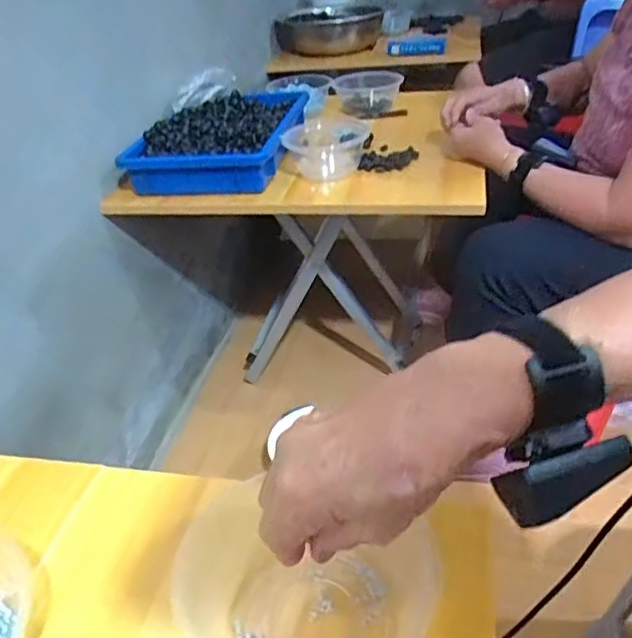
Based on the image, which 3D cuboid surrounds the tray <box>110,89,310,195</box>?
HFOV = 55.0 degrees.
[{"bbox_3d":[-0.160,-0.344,1.112,0.237,0.064,0.435,1,34,10],"label":"tray"}]

